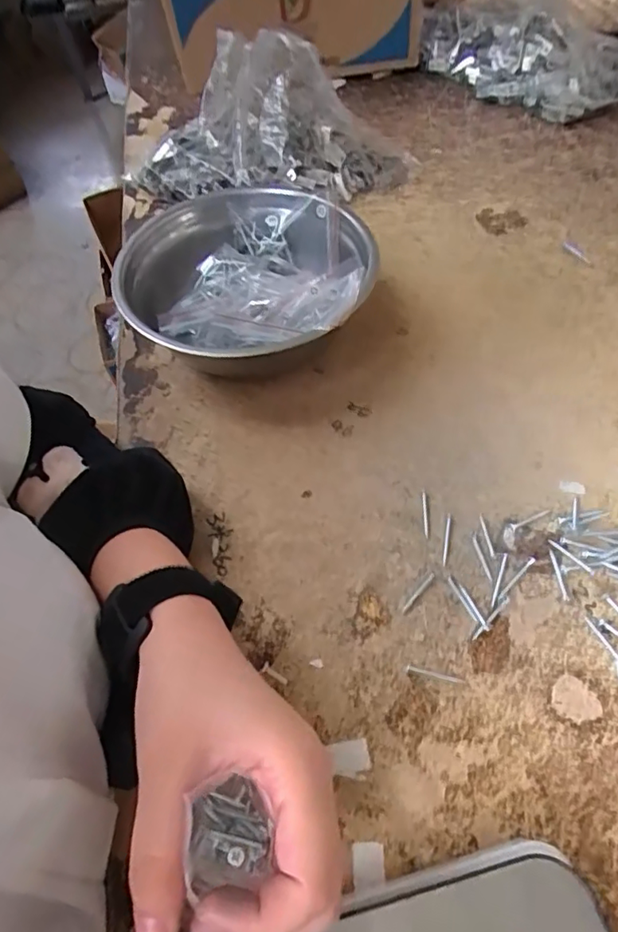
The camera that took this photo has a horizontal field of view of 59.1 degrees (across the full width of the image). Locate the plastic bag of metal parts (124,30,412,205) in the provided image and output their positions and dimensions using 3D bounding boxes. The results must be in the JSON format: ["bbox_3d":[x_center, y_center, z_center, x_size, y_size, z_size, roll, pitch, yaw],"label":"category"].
[{"bbox_3d":[-0.045,-0.344,0.561,0.239,0.113,0.181,-31,59,-15],"label":"plastic bag of metal parts"}]

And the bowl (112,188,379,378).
[{"bbox_3d":[-0.050,-0.157,0.458,0.196,0.080,0.187,-2,56,4],"label":"bowl"}]

